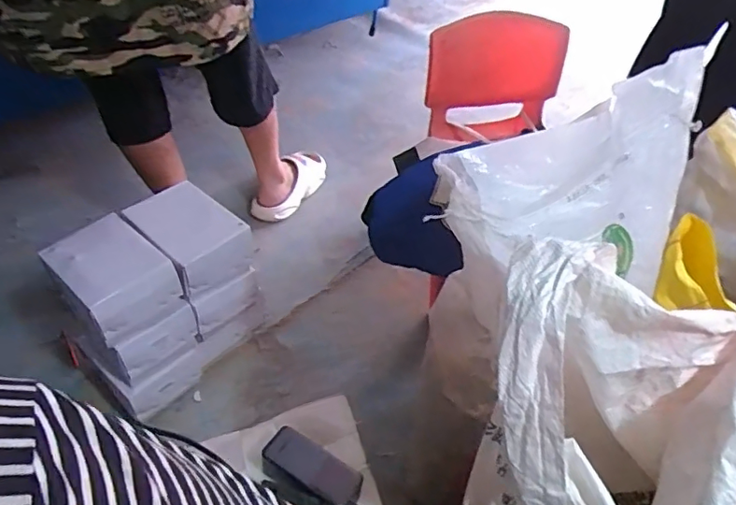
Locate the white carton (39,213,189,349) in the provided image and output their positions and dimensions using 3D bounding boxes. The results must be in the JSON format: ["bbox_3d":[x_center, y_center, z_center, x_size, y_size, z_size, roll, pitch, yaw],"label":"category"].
[{"bbox_3d":[-0.394,0.032,0.816,0.180,0.097,0.129,33,53,27],"label":"white carton"}]

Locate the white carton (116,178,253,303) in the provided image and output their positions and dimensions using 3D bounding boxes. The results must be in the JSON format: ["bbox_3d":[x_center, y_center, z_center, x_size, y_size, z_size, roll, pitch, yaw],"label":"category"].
[{"bbox_3d":[-0.299,-0.025,0.897,0.170,0.087,0.134,34,53,28],"label":"white carton"}]

